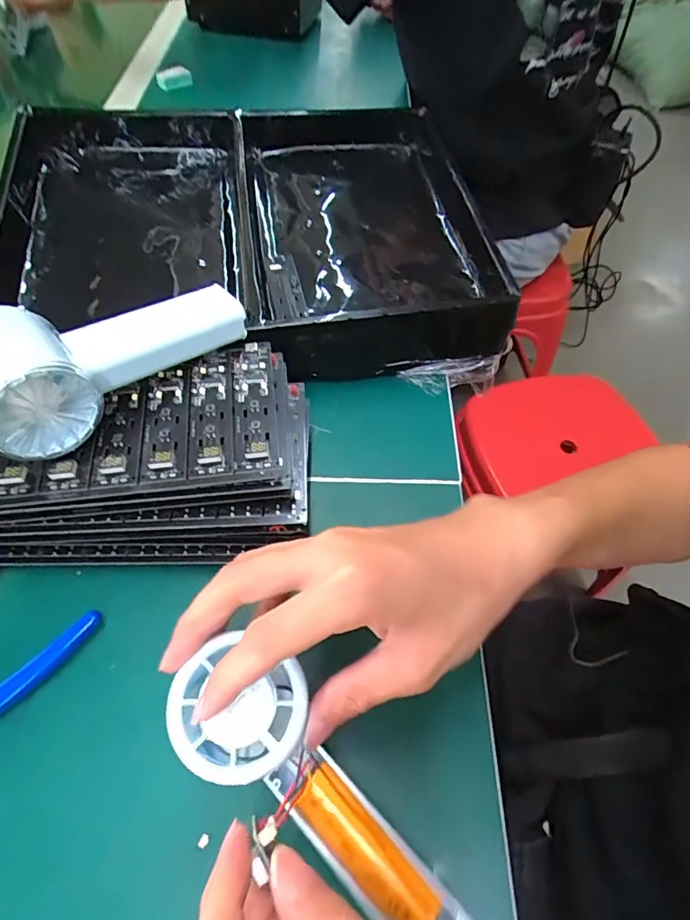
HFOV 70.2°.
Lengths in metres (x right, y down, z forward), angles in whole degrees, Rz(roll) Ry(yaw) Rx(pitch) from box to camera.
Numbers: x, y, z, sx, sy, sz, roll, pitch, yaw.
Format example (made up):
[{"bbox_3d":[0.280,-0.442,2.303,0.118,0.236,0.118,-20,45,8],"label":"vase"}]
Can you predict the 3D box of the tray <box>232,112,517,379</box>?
[{"bbox_3d":[0.010,-0.198,0.425,0.194,0.065,0.284,-4,58,-5],"label":"tray"}]

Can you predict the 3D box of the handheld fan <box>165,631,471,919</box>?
[{"bbox_3d":[-0.010,0.136,0.202,0.146,0.026,0.050,44,65,1],"label":"handheld fan"}]

